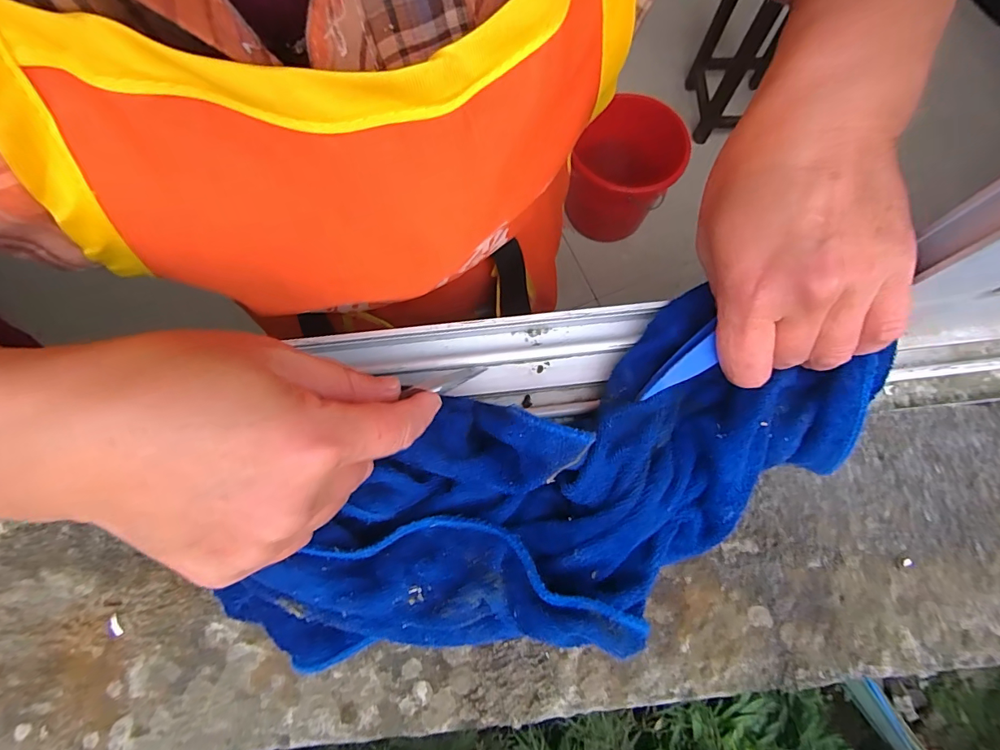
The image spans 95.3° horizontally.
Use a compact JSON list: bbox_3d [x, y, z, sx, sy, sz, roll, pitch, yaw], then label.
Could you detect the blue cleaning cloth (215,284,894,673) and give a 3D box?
[{"bbox_3d":[0.031,0.055,0.213,0.295,0.046,0.121,-22,73,-5],"label":"blue cleaning cloth"}]

